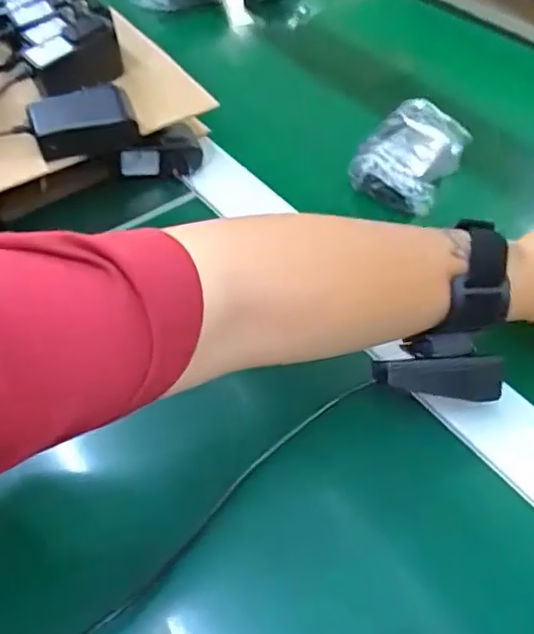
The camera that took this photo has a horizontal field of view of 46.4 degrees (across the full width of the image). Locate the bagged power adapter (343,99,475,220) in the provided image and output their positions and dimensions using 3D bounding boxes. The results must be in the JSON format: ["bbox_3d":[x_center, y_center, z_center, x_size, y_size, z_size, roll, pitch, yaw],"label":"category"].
[{"bbox_3d":[0.119,-0.136,0.520,0.070,0.039,0.100,26,52,20],"label":"bagged power adapter"}]

